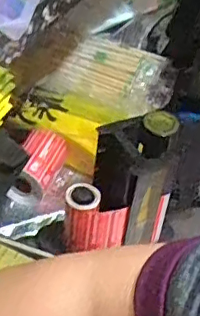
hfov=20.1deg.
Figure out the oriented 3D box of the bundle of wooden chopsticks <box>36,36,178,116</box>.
[{"bbox_3d":[0.025,-0.128,0.866,0.163,0.034,0.158,25,45,19],"label":"bundle of wooden chopsticks"}]

